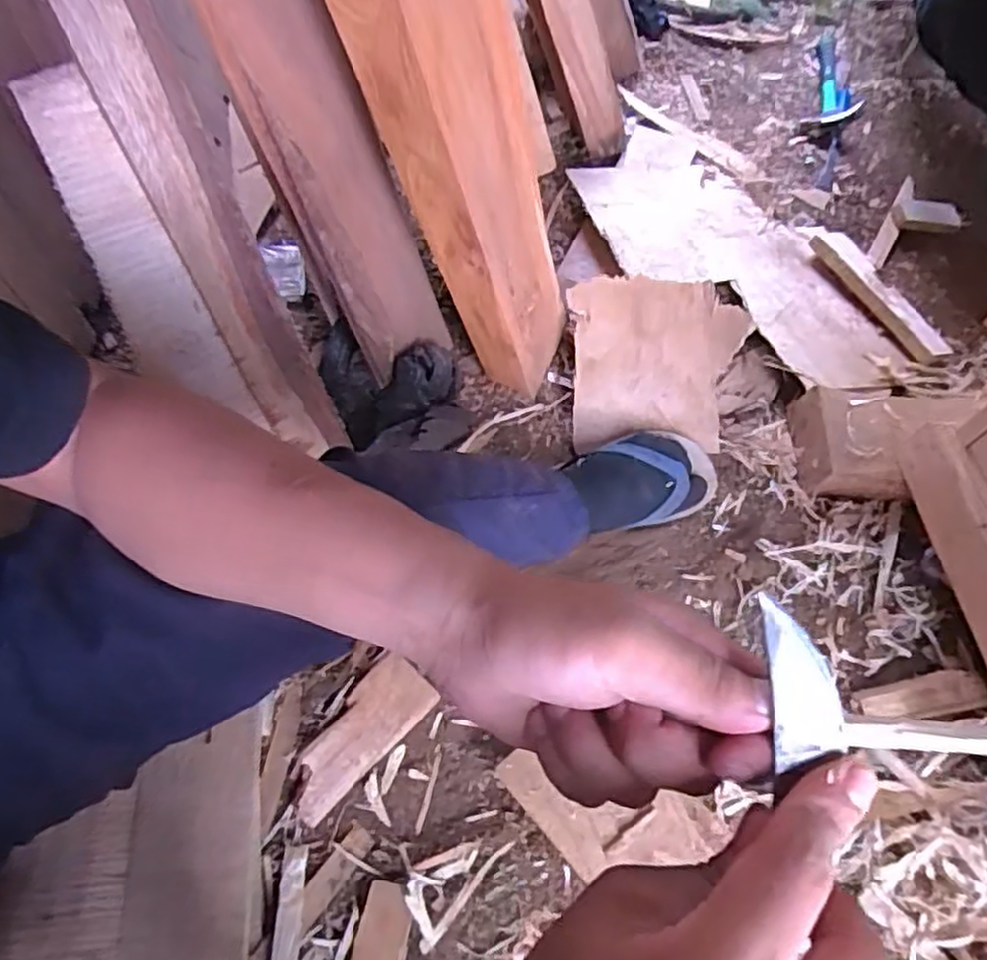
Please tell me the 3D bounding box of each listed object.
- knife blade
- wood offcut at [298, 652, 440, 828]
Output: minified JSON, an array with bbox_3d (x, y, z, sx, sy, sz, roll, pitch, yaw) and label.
[{"bbox_3d":[0.095,0.062,0.213,0.021,0.004,0.051,-6,89,6],"label":"knife blade"},{"bbox_3d":[-0.129,0.240,0.652,0.063,0.015,0.153,39,65,18],"label":"wood offcut"}]

